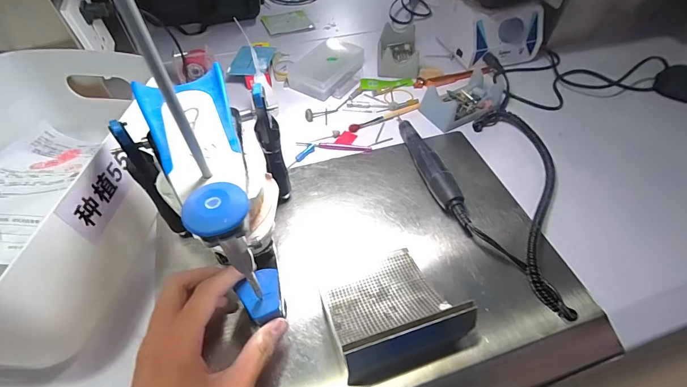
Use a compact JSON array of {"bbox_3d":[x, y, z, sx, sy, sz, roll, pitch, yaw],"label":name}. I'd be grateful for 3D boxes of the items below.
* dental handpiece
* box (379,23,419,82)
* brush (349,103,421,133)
[{"bbox_3d":[0.102,-0.034,0.404,0.025,0.029,0.177,-14,53,-11],"label":"dental handpiece"},{"bbox_3d":[0.092,-0.237,0.555,0.064,0.037,0.107,3,52,2],"label":"box"},{"bbox_3d":[0.062,-0.109,0.478,0.117,0.005,0.015,-24,56,-18],"label":"brush"}]

